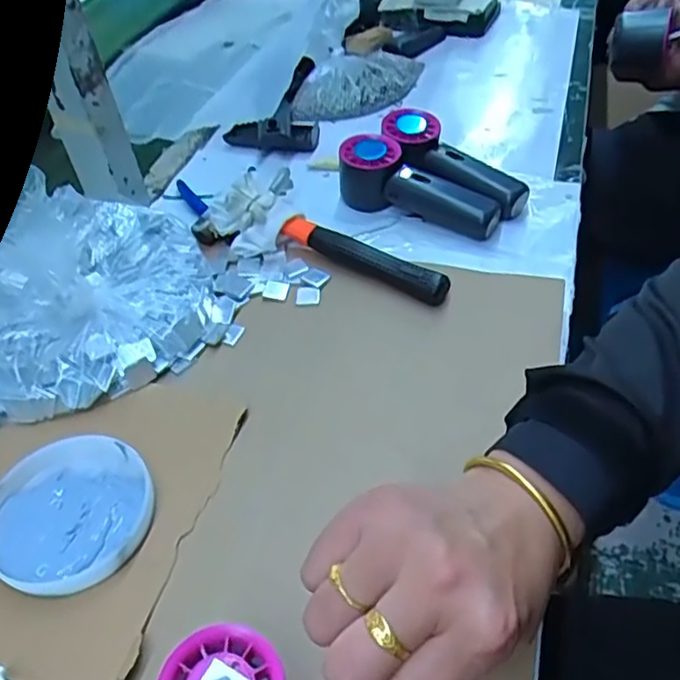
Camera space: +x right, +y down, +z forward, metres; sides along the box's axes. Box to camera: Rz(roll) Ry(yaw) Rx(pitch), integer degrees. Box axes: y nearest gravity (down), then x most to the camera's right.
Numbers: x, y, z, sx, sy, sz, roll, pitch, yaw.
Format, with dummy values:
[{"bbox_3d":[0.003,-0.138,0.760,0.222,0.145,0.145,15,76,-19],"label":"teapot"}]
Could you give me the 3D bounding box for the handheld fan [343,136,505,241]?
[{"bbox_3d":[0.071,-0.138,0.592,0.155,0.052,0.057,28,55,27],"label":"handheld fan"}]

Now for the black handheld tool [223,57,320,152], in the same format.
[{"bbox_3d":[-0.076,-0.275,0.751,0.101,0.023,0.198,-3,47,2],"label":"black handheld tool"}]

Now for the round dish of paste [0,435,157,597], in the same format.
[{"bbox_3d":[-0.167,0.108,0.406,0.104,0.017,0.099,-2,47,2],"label":"round dish of paste"}]

